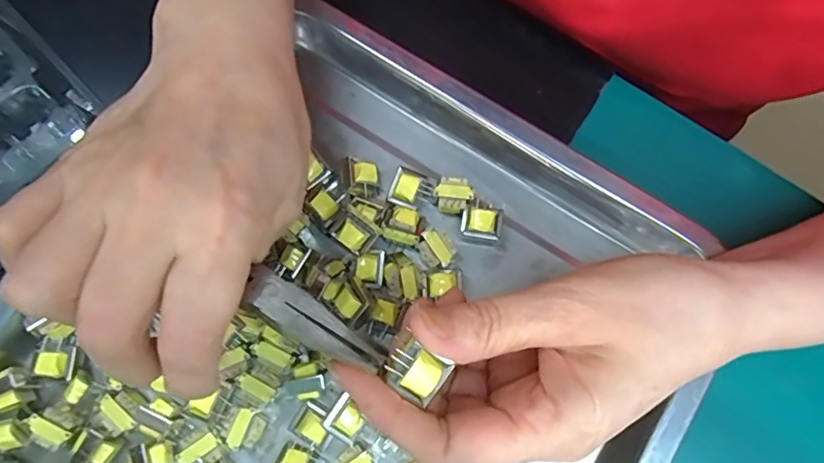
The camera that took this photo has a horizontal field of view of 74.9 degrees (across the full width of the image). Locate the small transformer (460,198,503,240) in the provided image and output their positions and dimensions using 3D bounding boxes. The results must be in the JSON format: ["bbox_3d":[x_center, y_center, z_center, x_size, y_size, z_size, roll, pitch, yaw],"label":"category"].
[{"bbox_3d":[0.034,-0.004,0.269,0.019,0.015,0.017,13,77,2],"label":"small transformer"}]

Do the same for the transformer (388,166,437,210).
[{"bbox_3d":[0.000,-0.020,0.275,0.020,0.019,0.019,22,77,3],"label":"transformer"}]

